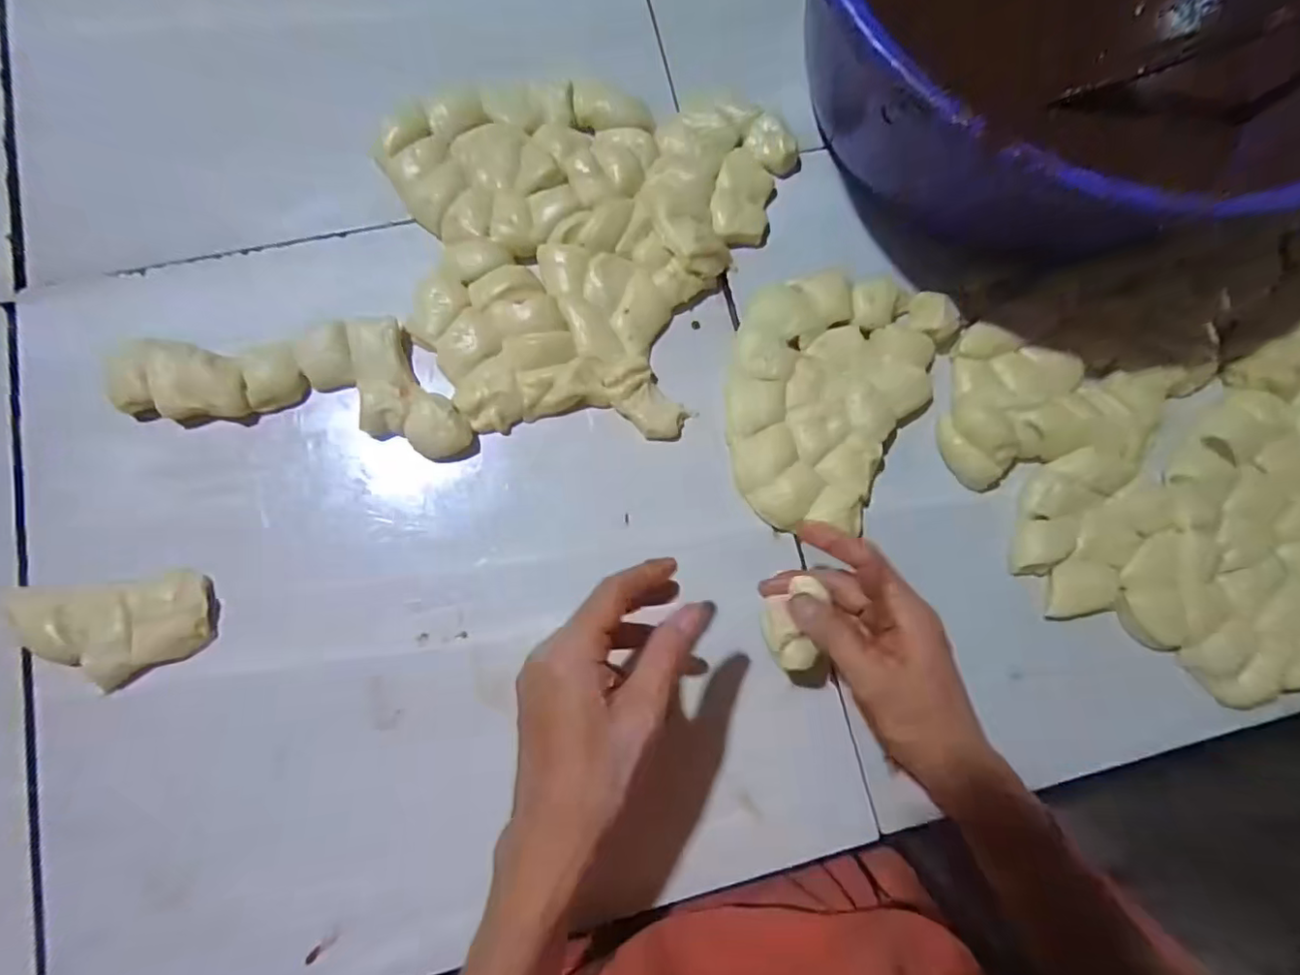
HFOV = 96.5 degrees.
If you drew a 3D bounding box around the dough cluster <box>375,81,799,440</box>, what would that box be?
[{"bbox_3d":[-0.048,-0.172,0.421,0.276,0.021,0.257,4,81,-3],"label":"dough cluster"}]

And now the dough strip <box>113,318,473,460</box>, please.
[{"bbox_3d":[-0.235,-0.077,0.395,0.225,0.020,0.082,8,80,-2],"label":"dough strip"}]

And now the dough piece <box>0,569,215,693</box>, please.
[{"bbox_3d":[-0.339,0.089,0.357,0.119,0.019,0.063,-6,81,-4],"label":"dough piece"}]

